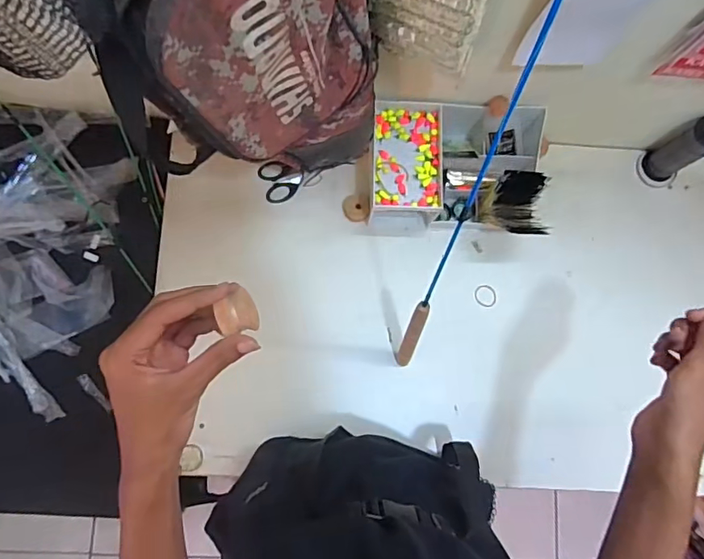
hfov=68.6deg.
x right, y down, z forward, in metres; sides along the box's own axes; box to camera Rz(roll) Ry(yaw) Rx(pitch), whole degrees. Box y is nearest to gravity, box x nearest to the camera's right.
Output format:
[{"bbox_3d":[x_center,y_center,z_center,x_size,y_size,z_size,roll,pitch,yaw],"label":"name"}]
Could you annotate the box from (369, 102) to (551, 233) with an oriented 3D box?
[{"bbox_3d":[0.143,-0.153,0.708,0.234,0.111,0.185,2,81,-3],"label":"box"}]

